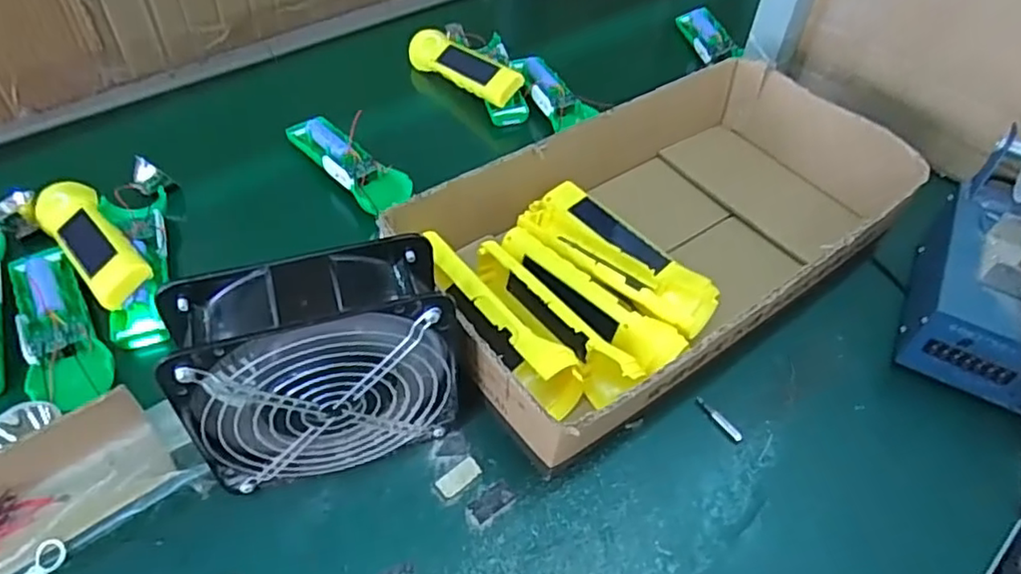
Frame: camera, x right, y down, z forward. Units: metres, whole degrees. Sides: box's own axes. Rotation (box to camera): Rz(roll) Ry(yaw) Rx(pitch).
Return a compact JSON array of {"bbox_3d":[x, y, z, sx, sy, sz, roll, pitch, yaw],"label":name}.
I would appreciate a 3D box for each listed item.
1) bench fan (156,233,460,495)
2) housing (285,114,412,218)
[{"bbox_3d":[-0.108,0.049,0.393,0.154,0.147,0.067,-14,51,-15],"label":"bench fan"},{"bbox_3d":[-0.164,-0.127,0.640,0.052,0.024,0.162,-33,58,-28],"label":"housing"}]

